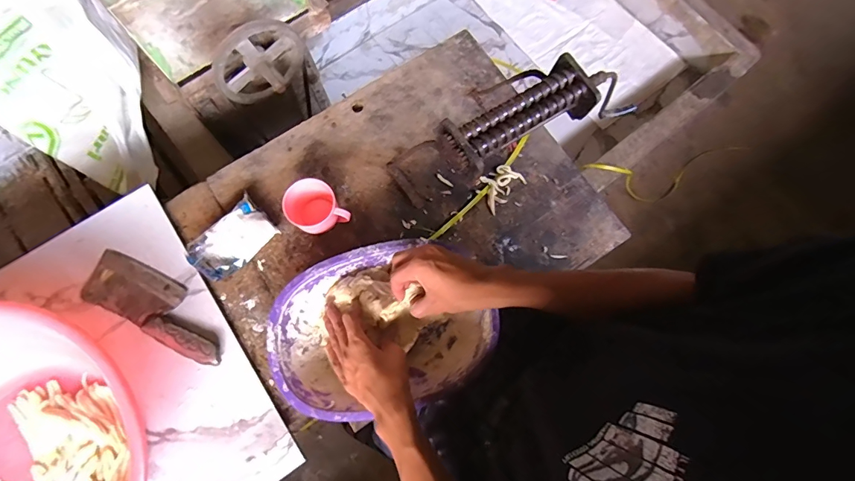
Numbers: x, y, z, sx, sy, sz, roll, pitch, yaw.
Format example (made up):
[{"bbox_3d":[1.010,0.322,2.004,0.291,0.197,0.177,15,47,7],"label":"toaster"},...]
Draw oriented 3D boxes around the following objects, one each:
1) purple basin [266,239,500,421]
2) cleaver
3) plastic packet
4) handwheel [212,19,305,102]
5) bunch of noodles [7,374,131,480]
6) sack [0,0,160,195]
[{"bbox_3d":[-0.067,0.121,0.590,0.291,0.093,0.208,-16,73,-7],"label":"purple basin"},{"bbox_3d":[-0.401,0.096,0.626,0.244,0.017,0.081,26,73,7],"label":"cleaver"},{"bbox_3d":[-0.304,0.000,0.651,0.129,0.033,0.078,-39,77,-13],"label":"plastic packet"},{"bbox_3d":[-0.337,-0.363,0.901,0.207,0.170,0.094,-40,77,-13],"label":"handwheel"},{"bbox_3d":[-0.523,0.304,0.566,0.240,0.037,0.206,-3,72,-2],"label":"bunch of noodles"},{"bbox_3d":[-0.895,-0.447,0.931,0.364,0.241,0.752,-36,76,-12],"label":"sack"}]

